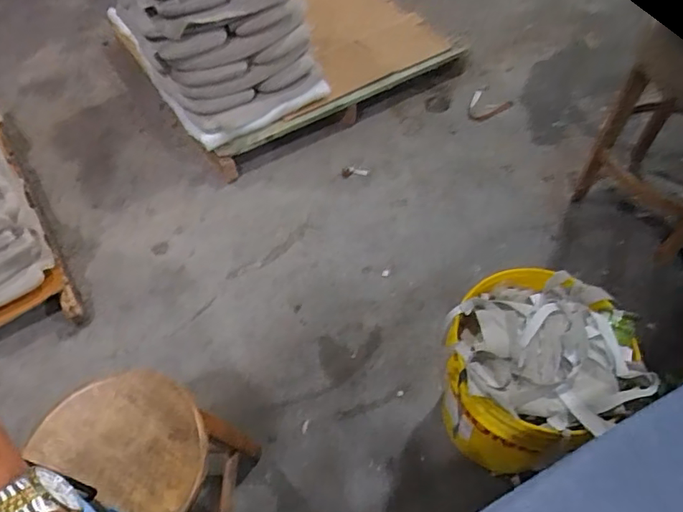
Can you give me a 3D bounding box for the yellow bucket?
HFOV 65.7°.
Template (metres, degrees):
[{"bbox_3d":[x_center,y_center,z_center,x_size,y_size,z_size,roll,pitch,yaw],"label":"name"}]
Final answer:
[{"bbox_3d":[0.352,0.239,1.030,0.300,0.358,0.307,-1,54,1],"label":"yellow bucket"}]

